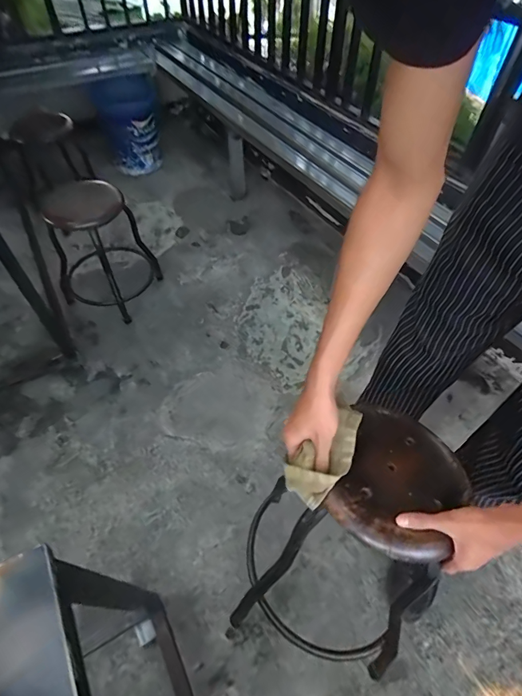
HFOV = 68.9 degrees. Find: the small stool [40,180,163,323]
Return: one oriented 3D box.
[{"bbox_3d":[-0.565,-0.360,1.325,0.334,0.451,0.417,-13,57,-10],"label":"small stool"}]

